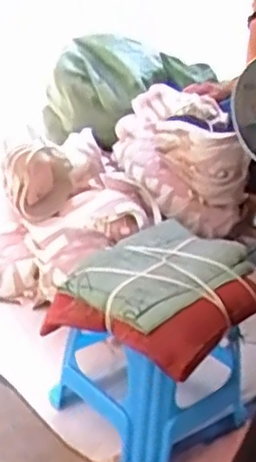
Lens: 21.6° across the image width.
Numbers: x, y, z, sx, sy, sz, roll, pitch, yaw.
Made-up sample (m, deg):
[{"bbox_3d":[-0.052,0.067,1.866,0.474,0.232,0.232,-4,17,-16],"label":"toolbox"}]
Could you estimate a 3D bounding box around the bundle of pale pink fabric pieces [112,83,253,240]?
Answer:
[{"bbox_3d":[0.131,-0.204,1.815,0.232,0.260,0.478,-5,32,-20],"label":"bundle of pale pink fabric pieces"}]

